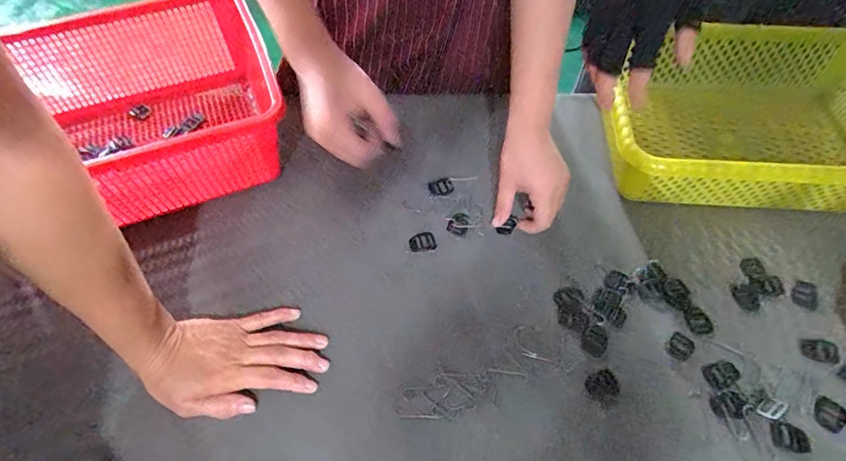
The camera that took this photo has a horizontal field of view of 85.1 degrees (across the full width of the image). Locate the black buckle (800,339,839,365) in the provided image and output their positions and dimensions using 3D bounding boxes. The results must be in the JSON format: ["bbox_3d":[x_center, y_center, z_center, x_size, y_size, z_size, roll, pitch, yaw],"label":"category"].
[{"bbox_3d":[0.373,0.113,0.432,0.031,0.004,0.021,12,56,8],"label":"black buckle"}]

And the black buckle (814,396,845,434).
[{"bbox_3d":[0.358,0.163,0.405,0.025,0.004,0.029,39,64,23],"label":"black buckle"}]

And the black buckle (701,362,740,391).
[{"bbox_3d":[0.273,0.131,0.420,0.032,0.004,0.022,-16,57,-11],"label":"black buckle"}]

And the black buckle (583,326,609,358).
[{"bbox_3d":[0.165,0.105,0.440,0.023,0.004,0.031,27,60,17],"label":"black buckle"}]

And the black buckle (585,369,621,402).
[{"bbox_3d":[0.162,0.139,0.414,0.030,0.004,0.026,-17,57,-12],"label":"black buckle"}]

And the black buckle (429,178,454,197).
[{"bbox_3d":[0.022,-0.050,0.539,0.027,0.006,0.023,-15,57,-10],"label":"black buckle"}]

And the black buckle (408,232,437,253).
[{"bbox_3d":[-0.001,0.013,0.502,0.029,0.004,0.023,-9,56,-6],"label":"black buckle"}]

